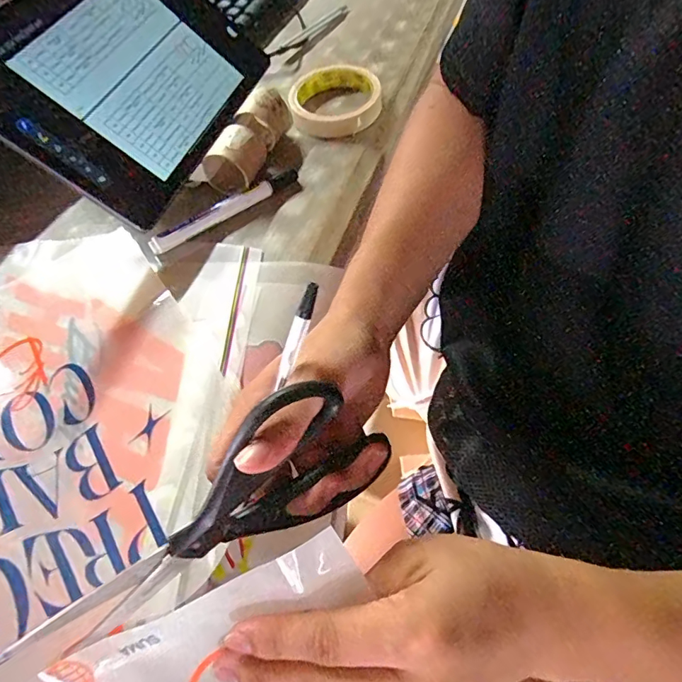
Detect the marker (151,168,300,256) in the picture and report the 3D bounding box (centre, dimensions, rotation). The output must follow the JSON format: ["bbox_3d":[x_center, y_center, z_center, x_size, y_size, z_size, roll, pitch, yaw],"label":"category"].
[{"bbox_3d":[-0.098,-0.115,0.408,0.142,0.018,0.013,-35,63,-15],"label":"marker"}]

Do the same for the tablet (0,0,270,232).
[{"bbox_3d":[-0.172,-0.227,0.389,0.163,0.011,0.249,35,58,-24],"label":"tablet"}]

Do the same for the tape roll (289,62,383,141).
[{"bbox_3d":[-0.006,-0.240,0.475,0.088,0.022,0.102,-9,60,-1],"label":"tape roll"}]

